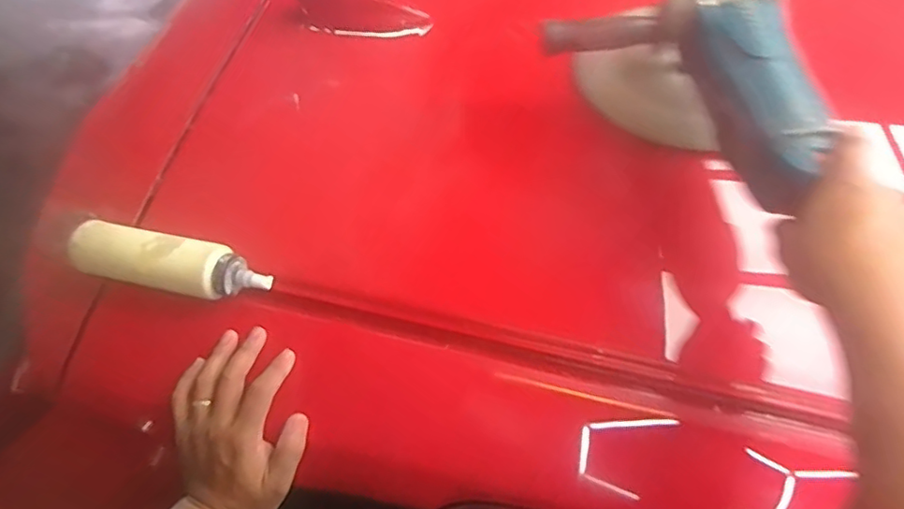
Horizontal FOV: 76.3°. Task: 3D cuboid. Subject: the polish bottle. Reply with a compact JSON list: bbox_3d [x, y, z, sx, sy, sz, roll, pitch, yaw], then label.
[{"bbox_3d":[-0.269,0.012,0.551,0.196,0.048,0.048,12,56,6],"label":"polish bottle"}]

